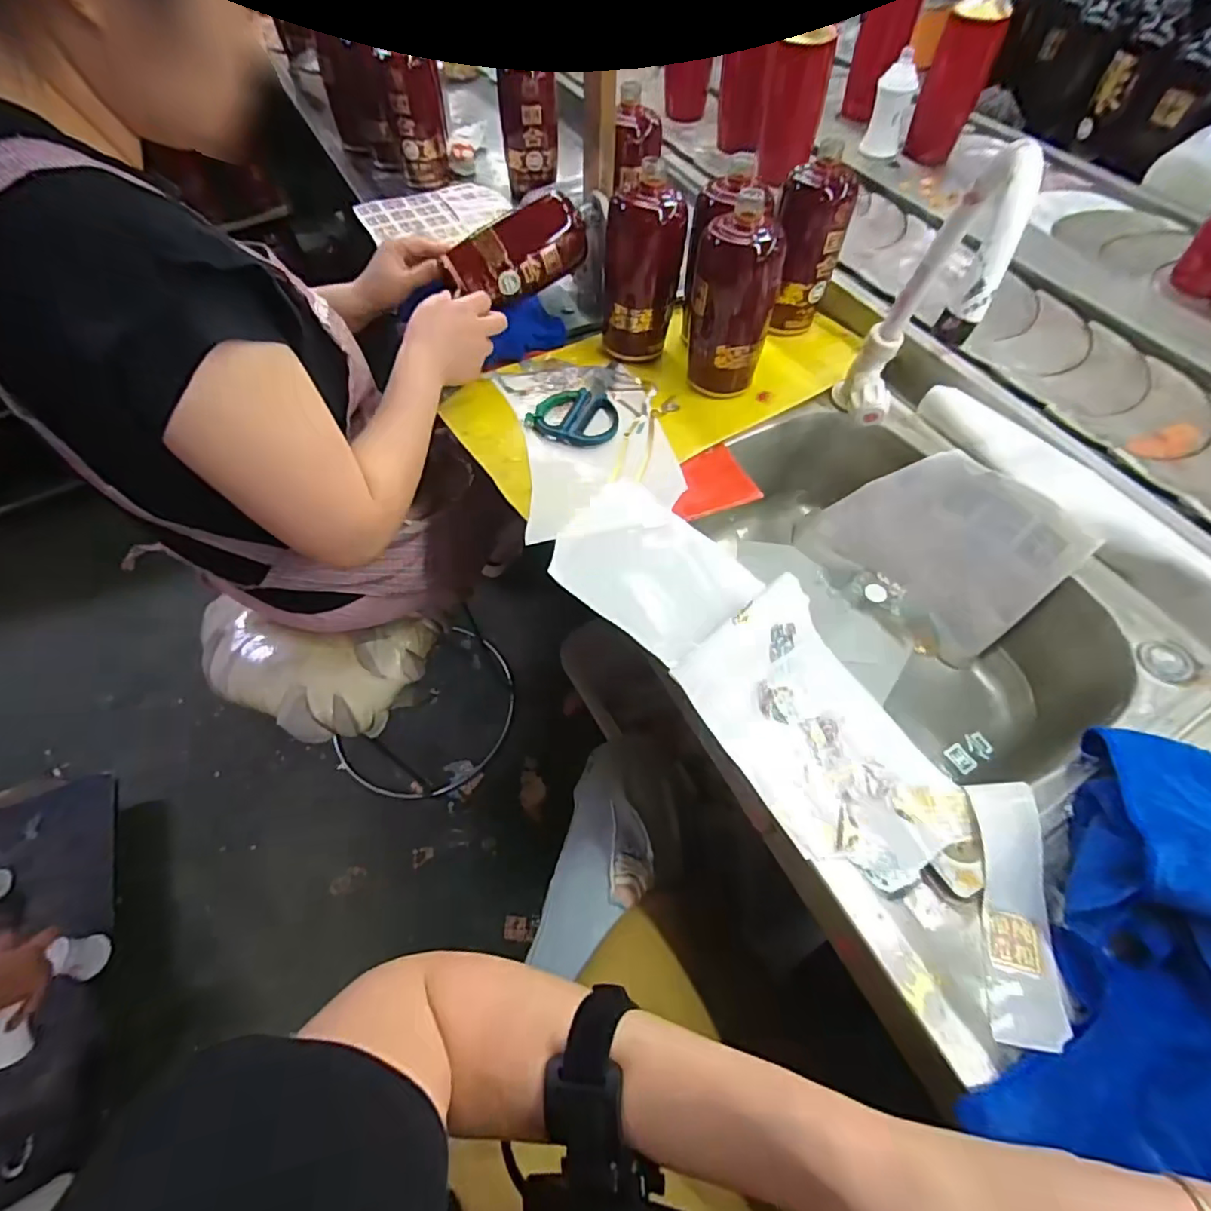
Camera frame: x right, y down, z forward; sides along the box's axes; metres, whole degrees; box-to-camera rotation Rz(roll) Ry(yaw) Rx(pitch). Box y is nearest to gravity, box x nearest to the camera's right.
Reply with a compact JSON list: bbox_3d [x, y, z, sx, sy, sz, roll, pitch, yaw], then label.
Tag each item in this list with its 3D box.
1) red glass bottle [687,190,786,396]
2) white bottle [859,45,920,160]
[{"bbox_3d":[0.132,-0.313,0.600,0.069,0.175,0.079,-36,65,-18],"label":"red glass bottle"},{"bbox_3d":[0.443,-0.769,0.874,0.058,0.118,0.070,20,62,13],"label":"white bottle"}]

